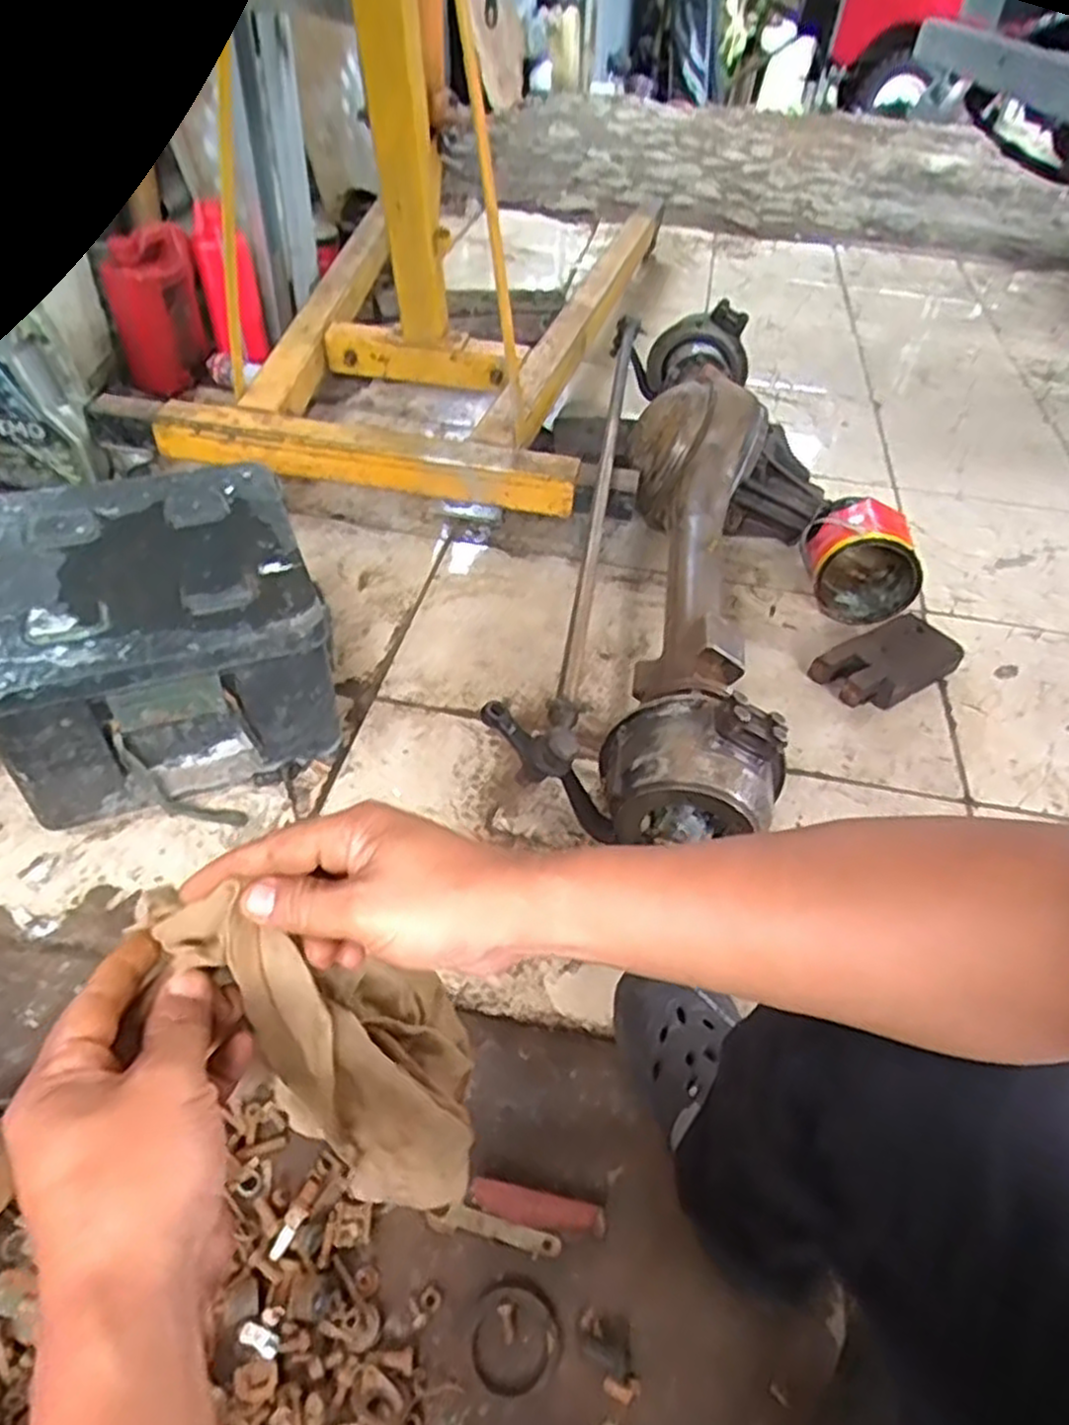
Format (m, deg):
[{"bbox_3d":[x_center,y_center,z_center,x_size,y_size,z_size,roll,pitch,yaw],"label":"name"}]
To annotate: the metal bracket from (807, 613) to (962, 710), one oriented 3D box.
[{"bbox_3d":[0.535,-0.079,1.171,0.211,0.068,0.128,-26,54,-27],"label":"metal bracket"}]

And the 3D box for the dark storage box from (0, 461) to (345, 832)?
[{"bbox_3d":[-0.460,-0.090,0.975,0.360,0.236,0.374,-16,50,-19],"label":"dark storage box"}]

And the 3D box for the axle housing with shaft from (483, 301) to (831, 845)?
[{"bbox_3d":[0.241,-0.278,1.197,0.378,0.244,1.142,12,47,6],"label":"axle housing with shaft"}]

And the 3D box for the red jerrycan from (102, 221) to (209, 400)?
[{"bbox_3d":[-0.724,-0.777,1.517,0.114,0.267,0.154,13,47,6],"label":"red jerrycan"}]

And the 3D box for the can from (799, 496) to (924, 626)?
[{"bbox_3d":[0.511,-0.236,1.205,0.151,0.154,0.133,6,46,0],"label":"can"}]

